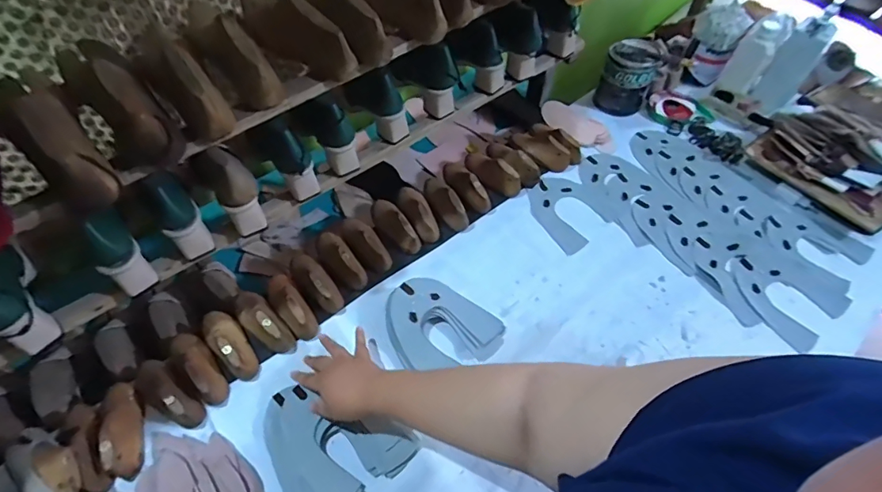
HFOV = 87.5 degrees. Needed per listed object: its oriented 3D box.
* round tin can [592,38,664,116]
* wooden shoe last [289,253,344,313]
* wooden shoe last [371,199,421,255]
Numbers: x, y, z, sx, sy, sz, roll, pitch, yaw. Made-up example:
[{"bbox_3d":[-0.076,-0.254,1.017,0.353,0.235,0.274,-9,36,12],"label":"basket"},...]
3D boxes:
[{"bbox_3d":[0.412,-0.373,1.019,0.113,0.132,0.131,22,59,15],"label":"round tin can"},{"bbox_3d":[-0.219,0.053,0.783,0.052,0.051,0.138,-40,64,-23],"label":"wooden shoe last"},{"bbox_3d":[-0.089,-0.043,0.851,0.047,0.046,0.138,-31,61,-19],"label":"wooden shoe last"}]

